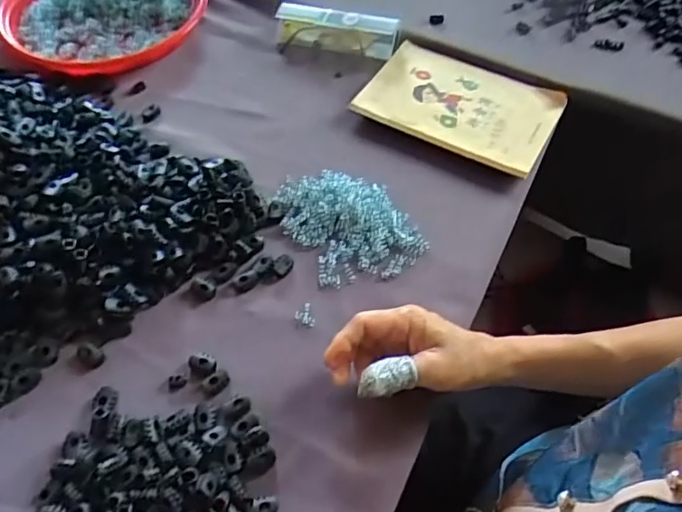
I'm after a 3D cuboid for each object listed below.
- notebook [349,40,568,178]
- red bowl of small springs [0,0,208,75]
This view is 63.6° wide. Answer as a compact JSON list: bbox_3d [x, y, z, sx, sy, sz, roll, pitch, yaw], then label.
[{"bbox_3d":[0.132,-0.171,0.611,0.202,0.010,0.141,25,59,15],"label":"notebook"},{"bbox_3d":[-0.303,-0.315,0.693,0.226,0.046,0.227,0,56,0],"label":"red bowl of small springs"}]

